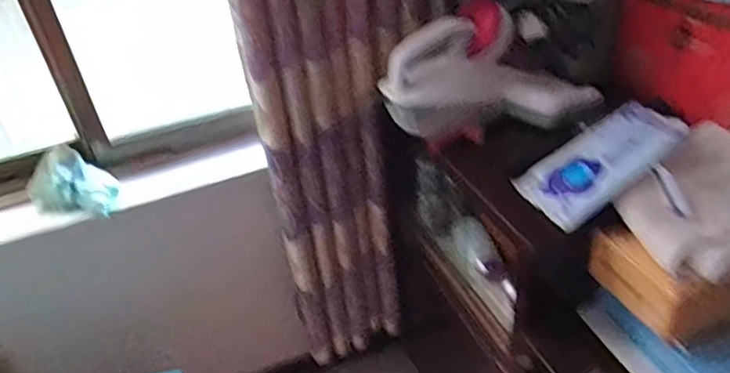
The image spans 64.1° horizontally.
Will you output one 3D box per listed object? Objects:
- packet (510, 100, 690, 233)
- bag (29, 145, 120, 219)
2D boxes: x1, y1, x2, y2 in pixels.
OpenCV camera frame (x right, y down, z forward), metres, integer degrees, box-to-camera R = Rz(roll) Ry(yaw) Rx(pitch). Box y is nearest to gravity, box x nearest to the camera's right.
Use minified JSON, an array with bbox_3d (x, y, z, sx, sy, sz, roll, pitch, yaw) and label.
[{"bbox_3d":[0.322,-0.040,0.799,0.228,0.024,0.126,-35,42,-9],"label":"packet"},{"bbox_3d":[-0.584,-0.011,1.161,0.167,0.109,0.079,1,38,8],"label":"bag"}]

